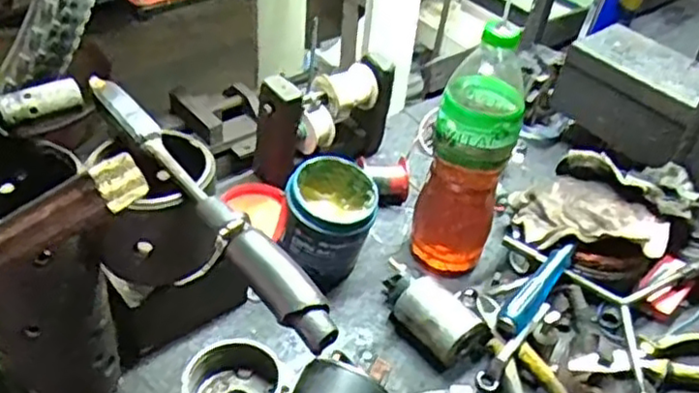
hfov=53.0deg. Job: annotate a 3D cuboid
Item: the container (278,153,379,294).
[{"bbox_3d":[-0.020,0.029,0.718,0.090,0.111,0.085,9,41,3],"label":"container"}]

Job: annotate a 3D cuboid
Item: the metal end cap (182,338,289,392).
[{"bbox_3d":[-0.097,0.168,0.602,0.086,0.040,0.082,17,42,13],"label":"metal end cap"}]

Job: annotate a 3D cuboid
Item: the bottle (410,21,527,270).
[{"bbox_3d":[0.121,-0.046,0.702,0.083,0.262,0.078,10,41,4],"label":"bottle"}]

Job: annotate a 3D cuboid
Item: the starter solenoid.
[{"bbox_3d":[0.078,0.113,0.683,0.116,0.052,0.047,29,45,24],"label":"starter solenoid"}]

